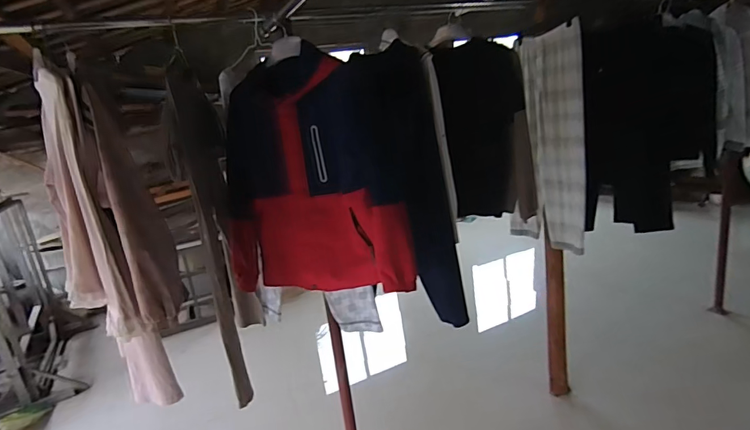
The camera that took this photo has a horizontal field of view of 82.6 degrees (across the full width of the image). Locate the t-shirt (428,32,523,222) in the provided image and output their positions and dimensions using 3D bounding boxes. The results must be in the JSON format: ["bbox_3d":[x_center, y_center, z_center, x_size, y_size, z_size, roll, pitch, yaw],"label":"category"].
[{"bbox_3d":[0.438,-0.337,1.791,0.078,0.714,0.384,-19,20,-30],"label":"t-shirt"}]

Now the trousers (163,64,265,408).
[{"bbox_3d":[-0.497,0.030,1.349,0.092,0.935,0.443,-10,15,-11],"label":"trousers"}]

